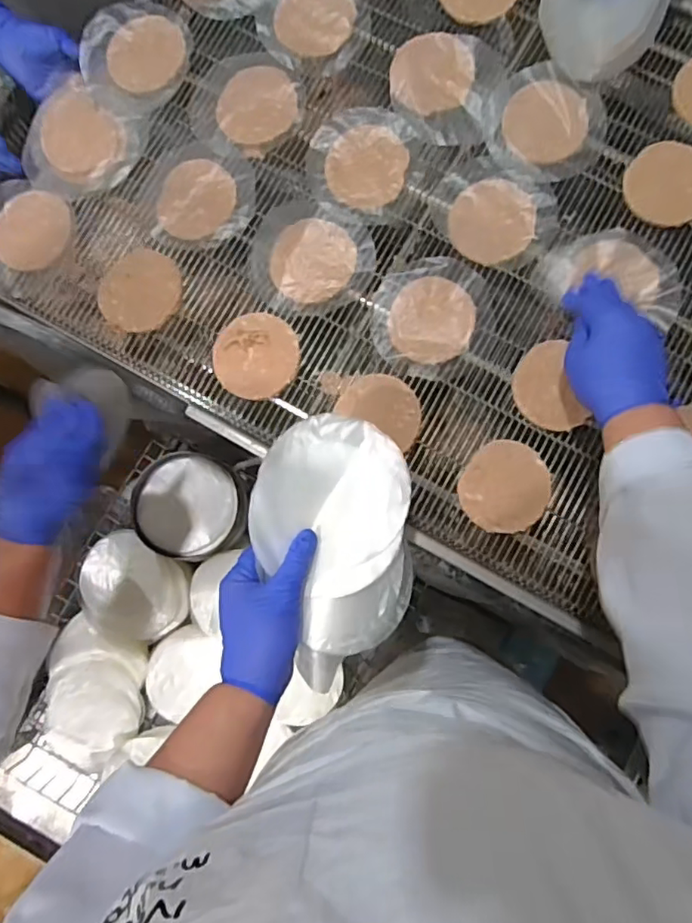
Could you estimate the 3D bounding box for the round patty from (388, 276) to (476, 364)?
[{"bbox_3d":[0.084,-0.139,0.566,0.080,0.006,0.085,0,82,3],"label":"round patty"}]

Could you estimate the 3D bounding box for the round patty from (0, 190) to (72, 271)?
[{"bbox_3d":[-0.324,-0.238,0.594,0.071,0.010,0.084,40,86,7],"label":"round patty"}]

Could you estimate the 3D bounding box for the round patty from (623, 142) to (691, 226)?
[{"bbox_3d":[0.322,-0.277,0.571,0.082,0.005,0.083,0,82,3],"label":"round patty"}]

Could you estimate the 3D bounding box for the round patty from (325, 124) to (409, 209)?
[{"bbox_3d":[0.021,-0.302,0.588,0.079,0.004,0.088,12,83,4],"label":"round patty"}]

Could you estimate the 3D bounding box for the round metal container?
[{"bbox_3d":[-0.220,0.065,0.816,0.128,0.085,0.139,0,84,-1],"label":"round metal container"}]

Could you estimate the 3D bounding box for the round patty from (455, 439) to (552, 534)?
[{"bbox_3d":[0.148,0.025,0.539,0.080,0.013,0.083,0,82,3],"label":"round patty"}]

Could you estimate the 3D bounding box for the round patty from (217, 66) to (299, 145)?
[{"bbox_3d":[-0.093,-0.375,0.606,0.082,0.004,0.087,0,82,3],"label":"round patty"}]

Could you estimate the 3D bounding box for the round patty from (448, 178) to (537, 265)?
[{"bbox_3d":[0.146,-0.241,0.577,0.082,0.004,0.085,0,82,3],"label":"round patty"}]

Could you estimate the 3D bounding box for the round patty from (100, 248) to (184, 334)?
[{"bbox_3d":[-0.208,-0.172,0.583,0.076,0.006,0.082,0,82,3],"label":"round patty"}]

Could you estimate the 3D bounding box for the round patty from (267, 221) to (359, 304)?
[{"bbox_3d":[-0.033,-0.200,0.576,0.081,0.005,0.084,0,82,3],"label":"round patty"}]

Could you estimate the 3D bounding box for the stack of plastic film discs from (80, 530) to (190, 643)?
[{"bbox_3d":[-0.298,0.175,0.795,0.152,0.035,0.125,31,84,2],"label":"stack of plastic film discs"}]

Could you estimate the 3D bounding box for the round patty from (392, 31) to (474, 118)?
[{"bbox_3d":[0.090,-0.400,0.596,0.083,0.014,0.086,0,82,3],"label":"round patty"}]

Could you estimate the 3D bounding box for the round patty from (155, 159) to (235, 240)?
[{"bbox_3d":[-0.152,-0.269,0.590,0.077,0.004,0.085,6,83,3],"label":"round patty"}]

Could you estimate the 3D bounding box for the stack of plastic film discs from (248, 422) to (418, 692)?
[{"bbox_3d":[-0.011,0.068,0.462,0.123,0.024,0.203,-1,82,2],"label":"stack of plastic film discs"}]

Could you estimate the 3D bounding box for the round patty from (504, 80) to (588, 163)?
[{"bbox_3d":[0.203,-0.347,0.587,0.082,0.007,0.085,0,82,3],"label":"round patty"}]

